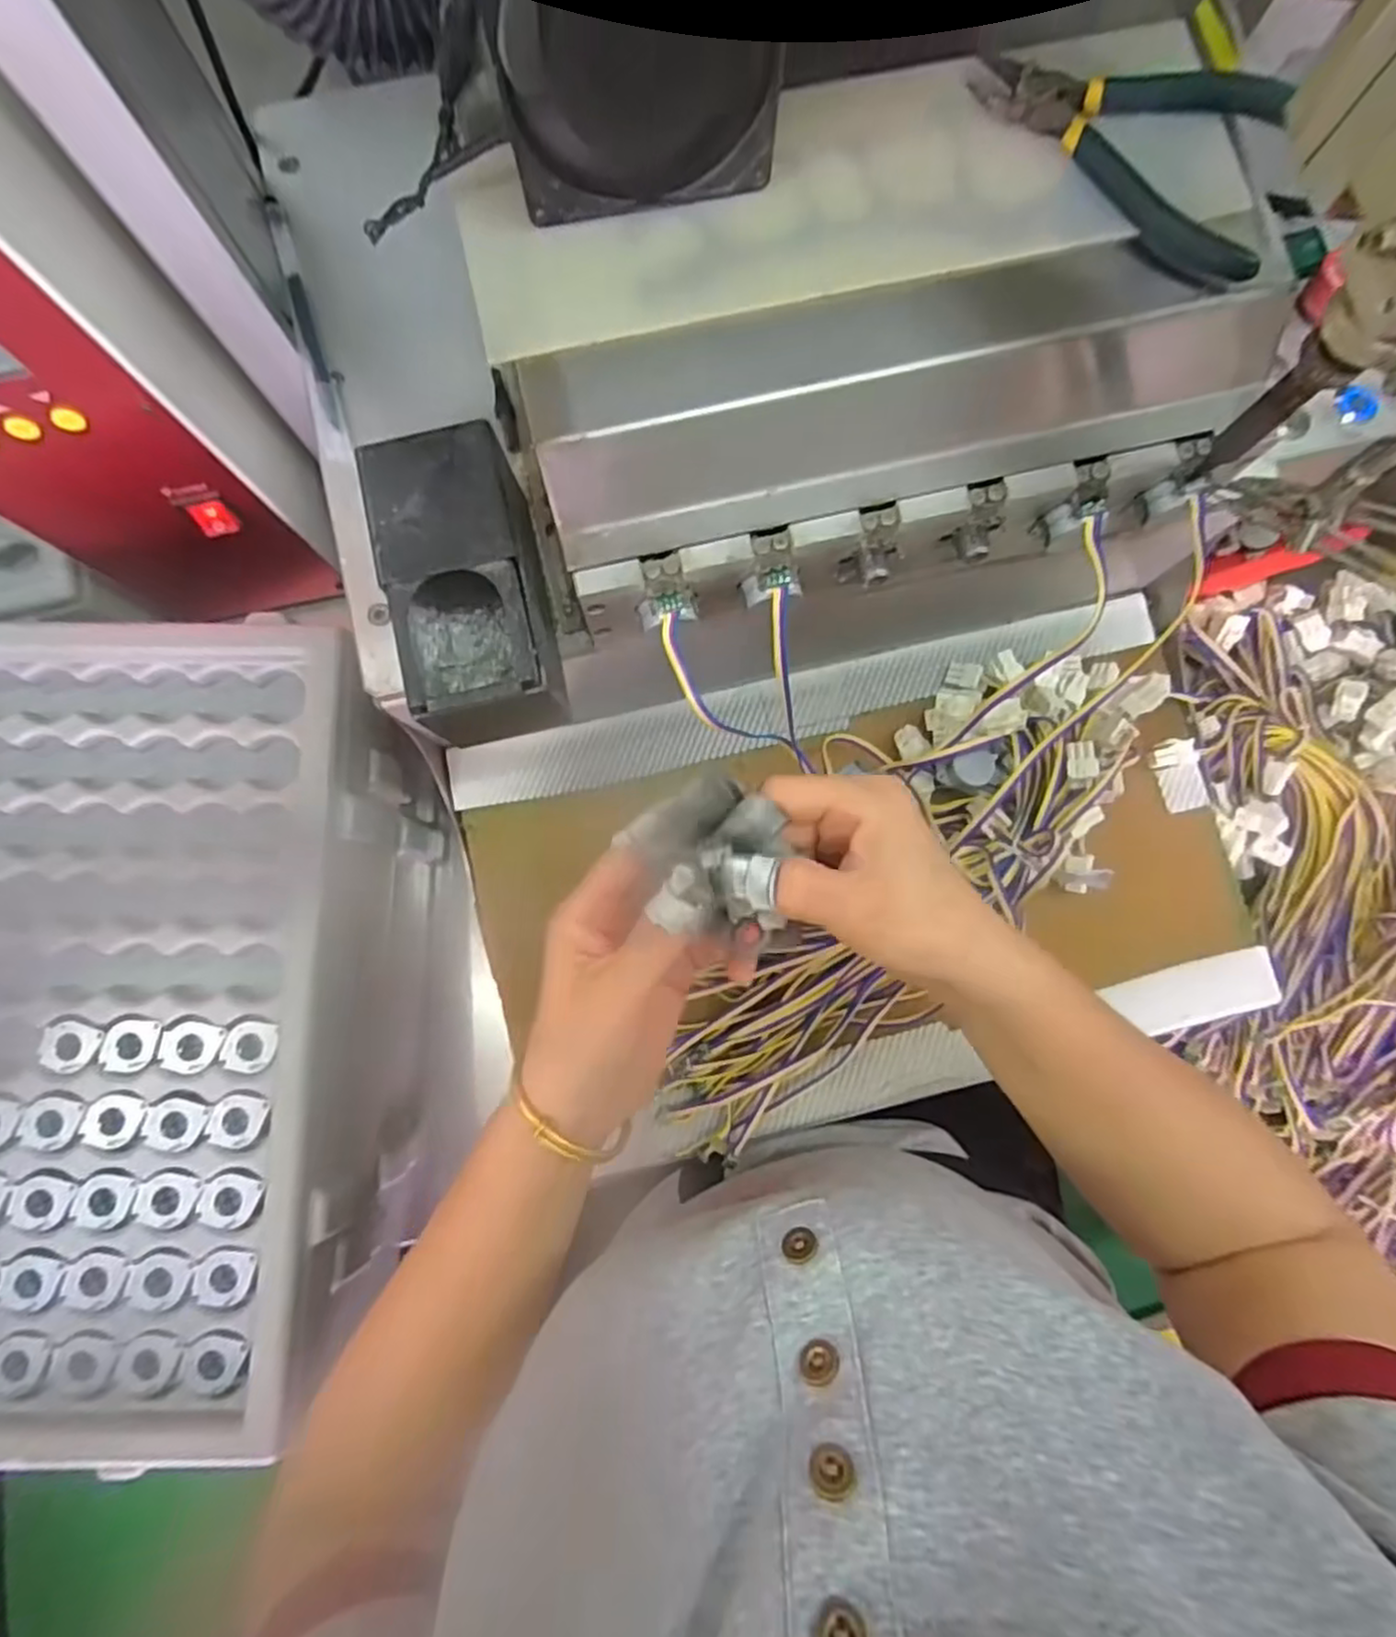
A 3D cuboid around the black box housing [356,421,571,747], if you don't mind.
[{"bbox_3d":[-0.095,-0.094,0.306,0.058,0.059,0.111,-13,83,-2],"label":"black box housing"}]

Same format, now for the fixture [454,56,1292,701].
[{"bbox_3d":[0.069,-0.176,0.293,0.281,0.066,0.193,-13,83,-2],"label":"fixture"}]

